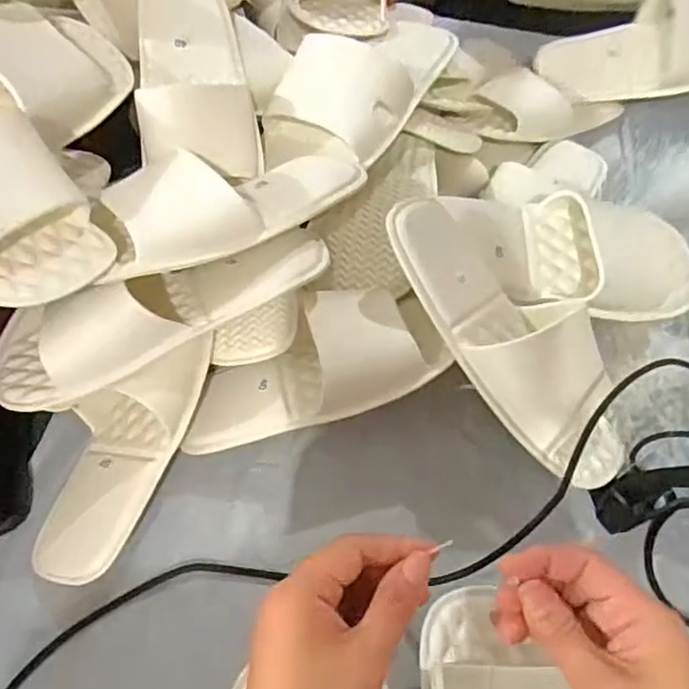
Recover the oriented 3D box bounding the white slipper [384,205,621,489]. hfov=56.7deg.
[{"bbox_3d":[0.126,-0.007,0.476,0.103,0.057,0.253,-35,83,-25],"label":"white slipper"}]

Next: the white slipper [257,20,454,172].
[{"bbox_3d":[0.018,-0.244,0.593,0.105,0.075,0.259,27,57,16],"label":"white slipper"}]

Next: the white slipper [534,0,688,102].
[{"bbox_3d":[0.380,-0.360,0.774,0.285,0.114,0.073,-9,15,12],"label":"white slipper"}]

